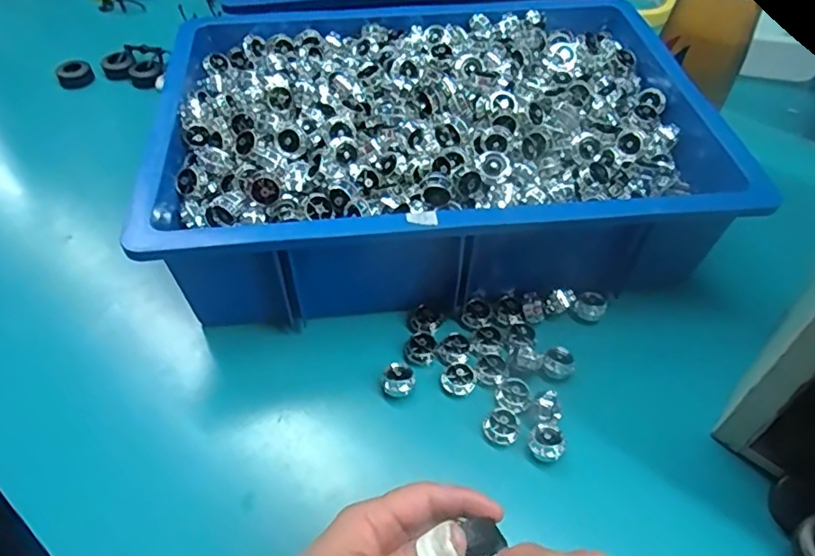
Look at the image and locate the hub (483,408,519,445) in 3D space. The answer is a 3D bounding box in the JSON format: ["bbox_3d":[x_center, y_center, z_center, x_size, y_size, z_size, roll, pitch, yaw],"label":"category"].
[{"bbox_3d":[0.063,0.101,0.396,0.022,0.013,0.024,0,51,1],"label":"hub"}]

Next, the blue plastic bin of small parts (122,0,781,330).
[{"bbox_3d":[0.026,-0.121,0.521,0.441,0.117,0.316,-6,52,-4],"label":"blue plastic bin of small parts"}]

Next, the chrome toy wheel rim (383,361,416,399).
[{"bbox_3d":[-0.006,0.073,0.414,0.022,0.016,0.024,0,51,1],"label":"chrome toy wheel rim"}]

